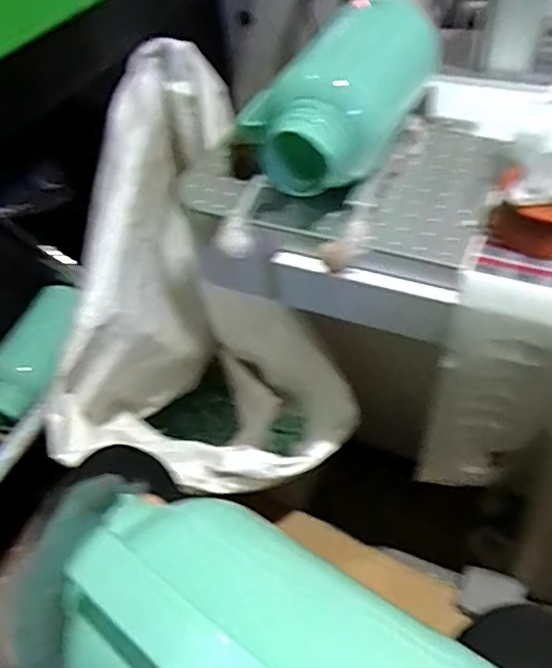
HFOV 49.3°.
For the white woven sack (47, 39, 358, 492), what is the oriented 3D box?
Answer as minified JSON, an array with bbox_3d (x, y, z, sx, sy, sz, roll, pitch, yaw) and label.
[{"bbox_3d":[-0.168,-0.083,1.093,0.417,0.608,0.510,-12,46,-6],"label":"white woven sack"}]

